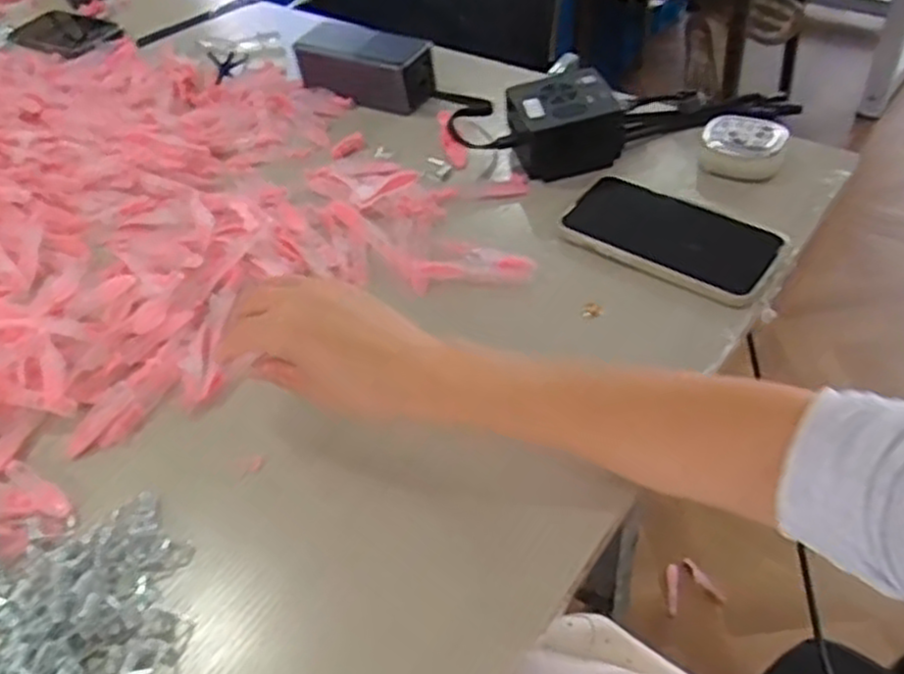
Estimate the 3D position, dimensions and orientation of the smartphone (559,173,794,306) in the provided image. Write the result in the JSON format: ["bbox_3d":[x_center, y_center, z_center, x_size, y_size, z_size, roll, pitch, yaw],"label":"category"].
[{"bbox_3d":[0.153,-0.071,0.538,0.146,0.017,0.077,26,56,28],"label":"smartphone"}]

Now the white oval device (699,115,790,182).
[{"bbox_3d":[0.221,-0.141,0.583,0.059,0.035,0.043,15,52,21],"label":"white oval device"}]

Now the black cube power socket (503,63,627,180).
[{"bbox_3d":[0.088,-0.170,0.611,0.079,0.050,0.073,-19,48,-10],"label":"black cube power socket"}]

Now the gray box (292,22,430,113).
[{"bbox_3d":[-0.079,-0.255,0.716,0.130,0.050,0.058,18,53,23],"label":"gray box"}]

